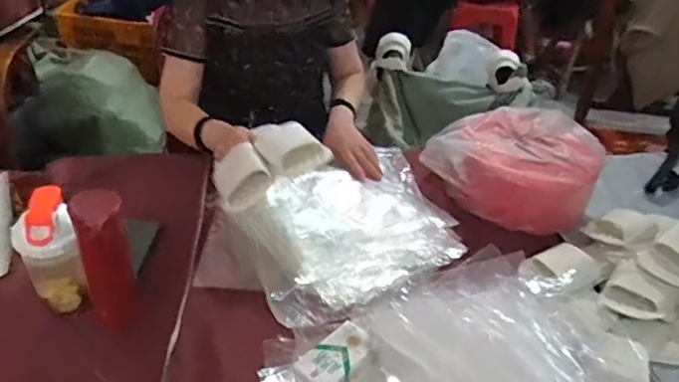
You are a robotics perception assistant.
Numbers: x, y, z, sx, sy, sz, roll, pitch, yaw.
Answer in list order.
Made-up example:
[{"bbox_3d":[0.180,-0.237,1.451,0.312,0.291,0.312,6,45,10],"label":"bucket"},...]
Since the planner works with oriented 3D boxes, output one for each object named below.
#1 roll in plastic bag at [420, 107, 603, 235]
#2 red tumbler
[{"bbox_3d":[0.358,-0.073,1.191,0.322,0.158,0.257,21,39,22],"label":"roll in plastic bag"},{"bbox_3d":[-0.319,0.098,0.803,0.062,0.193,0.071,-12,39,-22],"label":"red tumbler"}]

